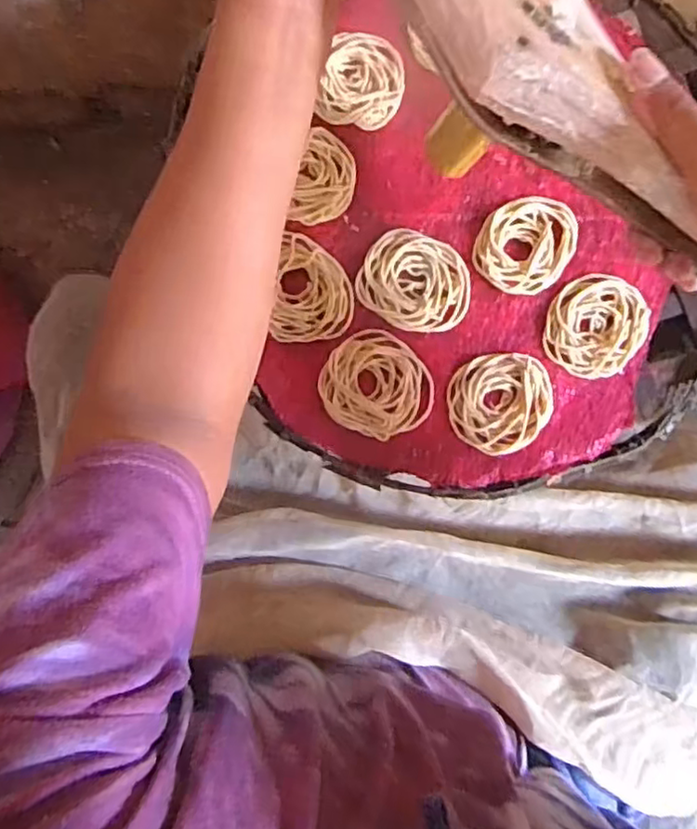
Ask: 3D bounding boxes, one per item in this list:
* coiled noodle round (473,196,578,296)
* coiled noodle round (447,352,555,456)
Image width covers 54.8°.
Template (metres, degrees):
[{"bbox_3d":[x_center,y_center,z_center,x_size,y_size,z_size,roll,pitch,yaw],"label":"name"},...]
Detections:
[{"bbox_3d":[0.123,-0.119,0.468,0.061,0.006,0.070,31,84,-1],"label":"coiled noodle round"},{"bbox_3d":[0.104,-0.009,0.457,0.071,0.006,0.067,0,86,-4],"label":"coiled noodle round"}]

